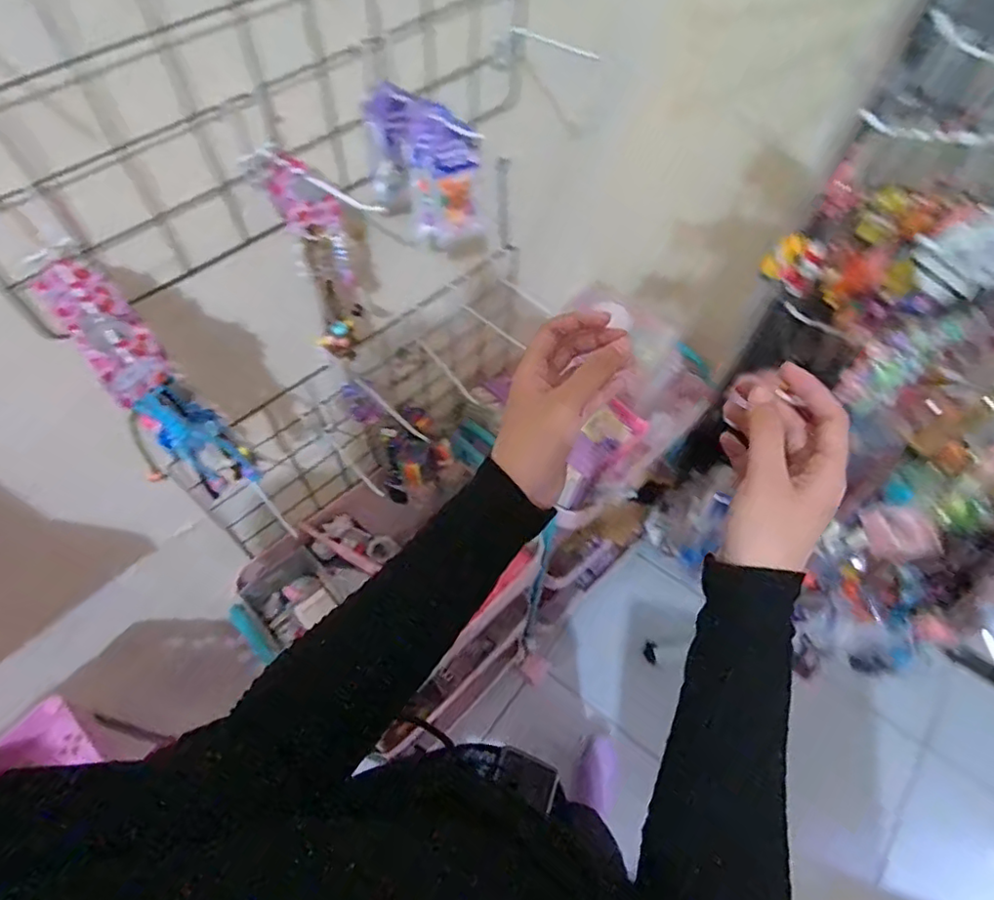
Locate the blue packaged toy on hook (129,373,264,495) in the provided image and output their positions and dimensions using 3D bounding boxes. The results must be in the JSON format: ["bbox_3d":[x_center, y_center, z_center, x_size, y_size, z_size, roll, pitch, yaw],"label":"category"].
[{"bbox_3d":[-0.237,-0.006,0.474,0.042,0.151,0.037,-34,64,-19],"label":"blue packaged toy on hook"}]

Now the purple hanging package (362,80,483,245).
[{"bbox_3d":[-0.073,-0.255,0.520,0.122,0.098,0.050,36,64,20],"label":"purple hanging package"}]

